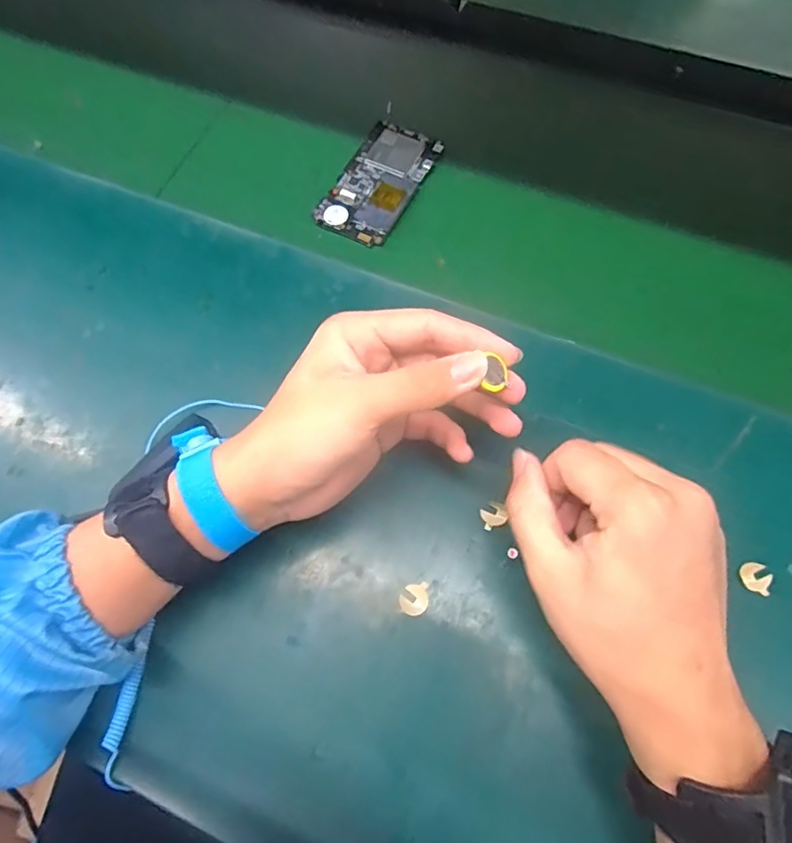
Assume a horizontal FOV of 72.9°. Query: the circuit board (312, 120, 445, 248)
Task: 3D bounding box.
[{"bbox_3d":[-0.014,-0.204,0.458,0.068,0.007,0.124,26,71,13],"label":"circuit board"}]

